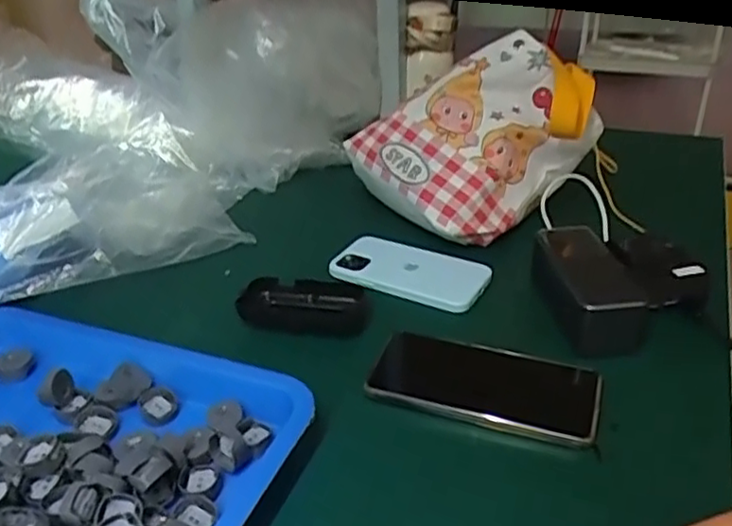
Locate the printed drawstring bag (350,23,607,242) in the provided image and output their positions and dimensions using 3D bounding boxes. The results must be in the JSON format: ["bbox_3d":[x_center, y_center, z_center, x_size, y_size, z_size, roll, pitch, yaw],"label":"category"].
[{"bbox_3d":[0.120,-0.146,0.711,0.197,0.184,0.200,-21,35,-30],"label":"printed drawstring bag"}]

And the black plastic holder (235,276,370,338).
[{"bbox_3d":[-0.054,0.037,0.579,0.108,0.024,0.052,5,31,10],"label":"black plastic holder"}]

